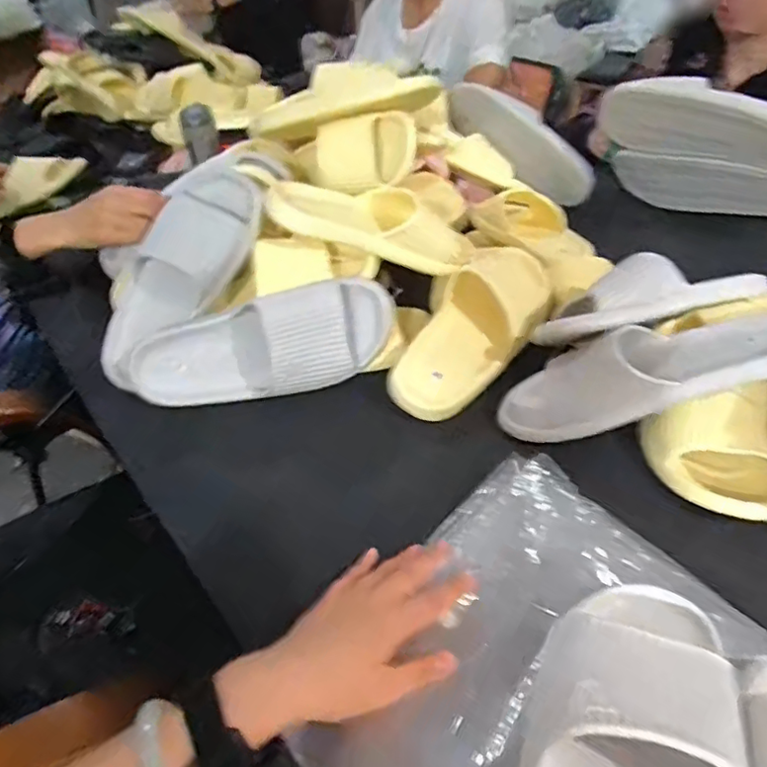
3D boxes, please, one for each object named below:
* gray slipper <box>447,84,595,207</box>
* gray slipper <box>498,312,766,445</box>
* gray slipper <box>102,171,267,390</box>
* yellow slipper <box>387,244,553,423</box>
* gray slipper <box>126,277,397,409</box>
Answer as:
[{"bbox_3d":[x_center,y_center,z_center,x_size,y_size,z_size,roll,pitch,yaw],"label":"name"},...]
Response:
[{"bbox_3d":[0.218,-0.381,0.934,0.270,0.094,0.064,36,47,-4],"label":"gray slipper"},{"bbox_3d":[0.239,-0.019,0.535,0.278,0.061,0.094,-17,39,16],"label":"gray slipper"},{"bbox_3d":[-0.231,-0.122,0.649,0.087,0.063,0.258,36,91,37],"label":"gray slipper"},{"bbox_3d":[0.110,-0.072,0.651,0.104,0.073,0.277,18,46,23],"label":"yellow slipper"},{"bbox_3d":[-0.135,-0.033,0.623,0.285,0.108,0.073,-14,6,10],"label":"gray slipper"}]

